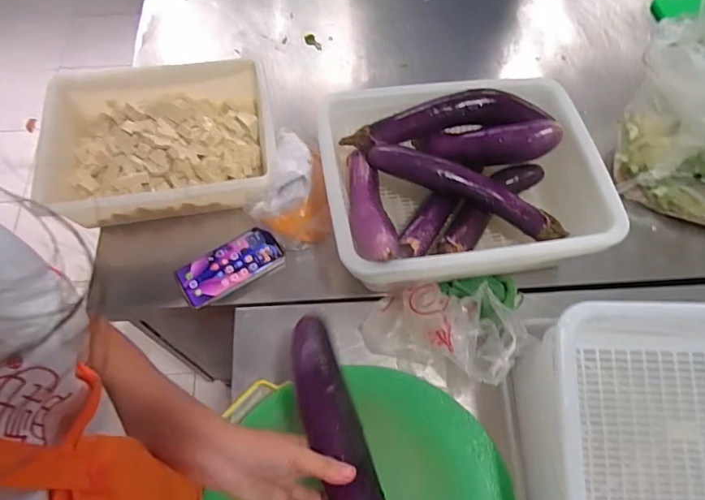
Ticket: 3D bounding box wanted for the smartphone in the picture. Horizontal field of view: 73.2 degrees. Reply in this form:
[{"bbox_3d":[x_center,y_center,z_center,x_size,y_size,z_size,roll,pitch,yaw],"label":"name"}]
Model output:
[{"bbox_3d":[-0.189,0.028,0.744,0.157,0.010,0.080,-29,72,-17],"label":"smartphone"}]

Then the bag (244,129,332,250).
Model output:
[{"bbox_3d":[-0.103,-0.108,0.762,0.120,0.108,0.191,-6,64,-4],"label":"bag"}]

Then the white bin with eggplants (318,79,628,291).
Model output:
[{"bbox_3d":[0.164,-0.098,0.723,0.402,0.154,0.314,-5,64,-3],"label":"white bin with eggplants"}]

